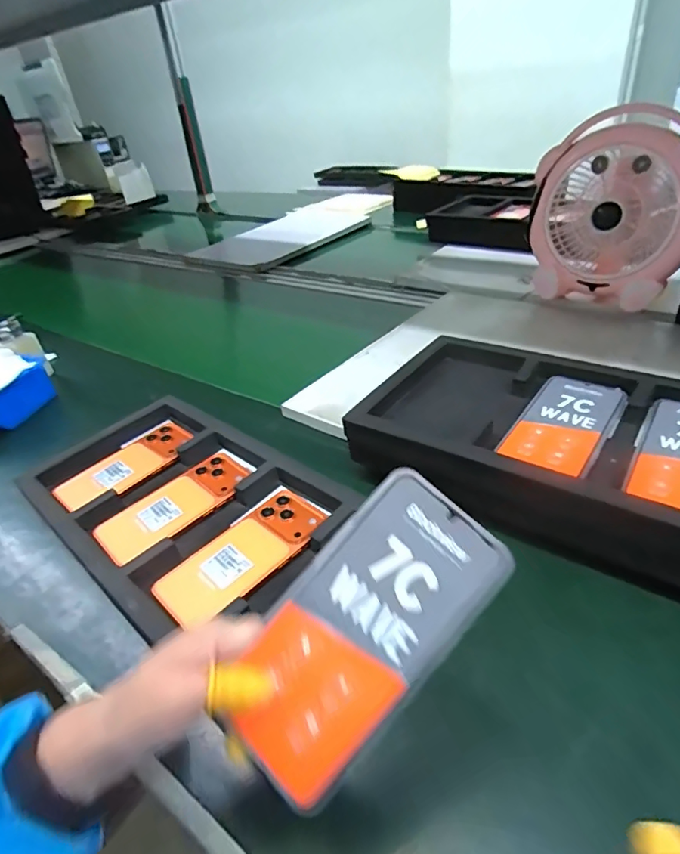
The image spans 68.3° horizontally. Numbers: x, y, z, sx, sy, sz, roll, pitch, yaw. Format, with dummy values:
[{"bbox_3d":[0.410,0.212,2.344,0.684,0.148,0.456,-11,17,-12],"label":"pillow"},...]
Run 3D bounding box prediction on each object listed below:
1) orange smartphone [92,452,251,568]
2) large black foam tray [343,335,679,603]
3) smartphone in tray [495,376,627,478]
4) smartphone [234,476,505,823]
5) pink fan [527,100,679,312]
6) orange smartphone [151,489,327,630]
[{"bbox_3d":[-0.175,0.080,0.544,0.085,0.009,0.169,25,45,38],"label":"orange smartphone"},{"bbox_3d":[0.261,0.032,0.473,0.472,0.080,0.219,18,41,32],"label":"large black foam tray"},{"bbox_3d":[0.220,-0.006,0.488,0.079,0.010,0.152,20,42,34],"label":"smartphone in tray"},{"bbox_3d":[0.011,0.106,0.264,0.078,0.006,0.163,40,85,18],"label":"smartphone"},{"bbox_3d":[0.427,-0.331,0.782,0.246,0.248,0.108,12,38,26],"label":"pink fan"},{"bbox_3d":[-0.090,0.121,0.478,0.162,0.018,0.075,-32,41,-33],"label":"orange smartphone"}]

